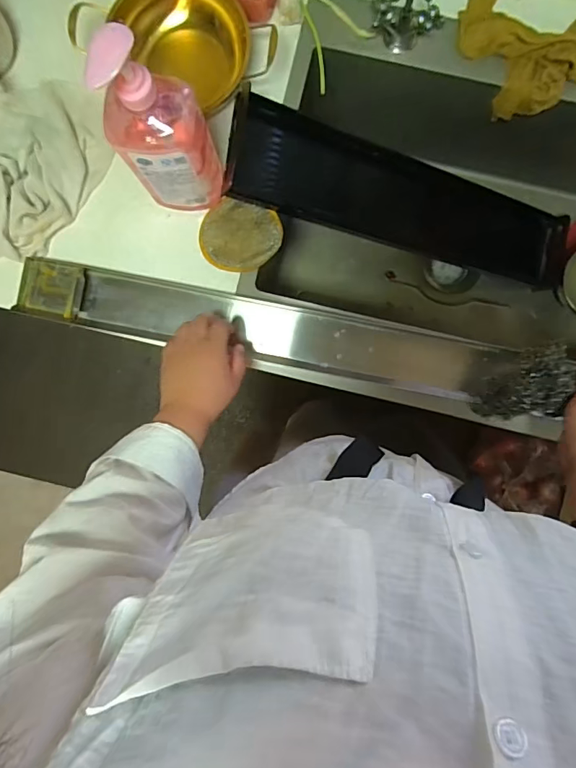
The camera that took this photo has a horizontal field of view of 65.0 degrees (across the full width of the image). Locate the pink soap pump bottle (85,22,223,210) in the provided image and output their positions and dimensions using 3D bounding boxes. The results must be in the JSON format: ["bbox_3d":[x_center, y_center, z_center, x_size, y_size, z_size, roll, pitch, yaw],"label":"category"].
[{"bbox_3d":[-0.136,-0.262,0.488,0.096,0.264,0.059,-9,89,2],"label":"pink soap pump bottle"}]

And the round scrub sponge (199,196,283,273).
[{"bbox_3d":[-0.066,-0.202,0.619,0.107,0.013,0.094,16,90,2],"label":"round scrub sponge"}]

